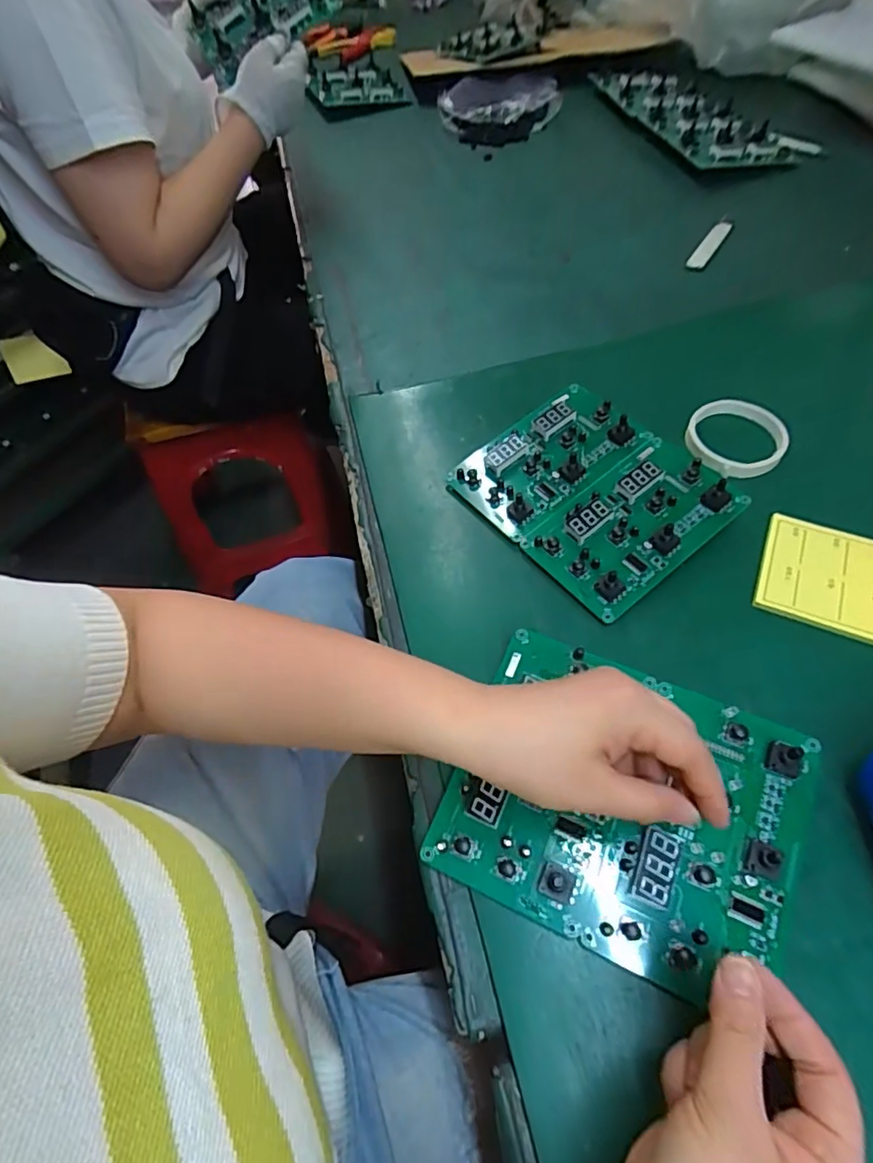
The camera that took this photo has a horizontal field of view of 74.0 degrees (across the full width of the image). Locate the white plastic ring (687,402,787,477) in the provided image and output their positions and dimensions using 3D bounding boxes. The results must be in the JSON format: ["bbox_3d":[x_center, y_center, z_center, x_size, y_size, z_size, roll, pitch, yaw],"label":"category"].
[{"bbox_3d":[0.286,-0.135,0.555,0.086,0.023,0.091,9,56,10],"label":"white plastic ring"}]

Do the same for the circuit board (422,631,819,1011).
[{"bbox_3d":[0.115,0.133,0.360,0.200,0.028,0.167,20,59,17],"label":"circuit board"}]

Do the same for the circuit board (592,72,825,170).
[{"bbox_3d":[0.441,-0.843,1.025,0.228,0.027,0.460,-15,55,-7],"label":"circuit board"}]

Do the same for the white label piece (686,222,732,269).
[{"bbox_3d":[0.367,-0.450,0.775,0.023,0.008,0.128,27,61,21],"label":"white label piece"}]

